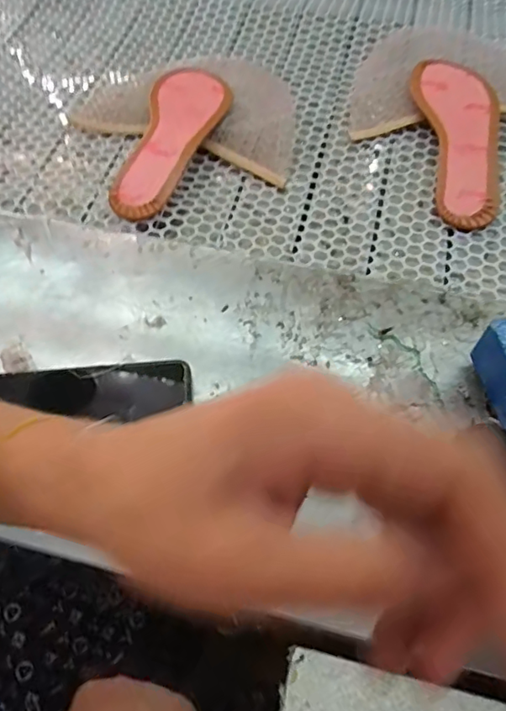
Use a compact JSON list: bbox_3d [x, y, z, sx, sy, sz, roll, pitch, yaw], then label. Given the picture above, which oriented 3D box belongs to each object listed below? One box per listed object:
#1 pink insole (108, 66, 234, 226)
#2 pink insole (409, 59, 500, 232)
[{"bbox_3d":[-0.076,-0.209,0.539,0.074,0.031,0.217,11,63,5],"label":"pink insole"},{"bbox_3d":[0.206,-0.213,0.542,0.077,0.018,0.223,-2,60,0],"label":"pink insole"}]

